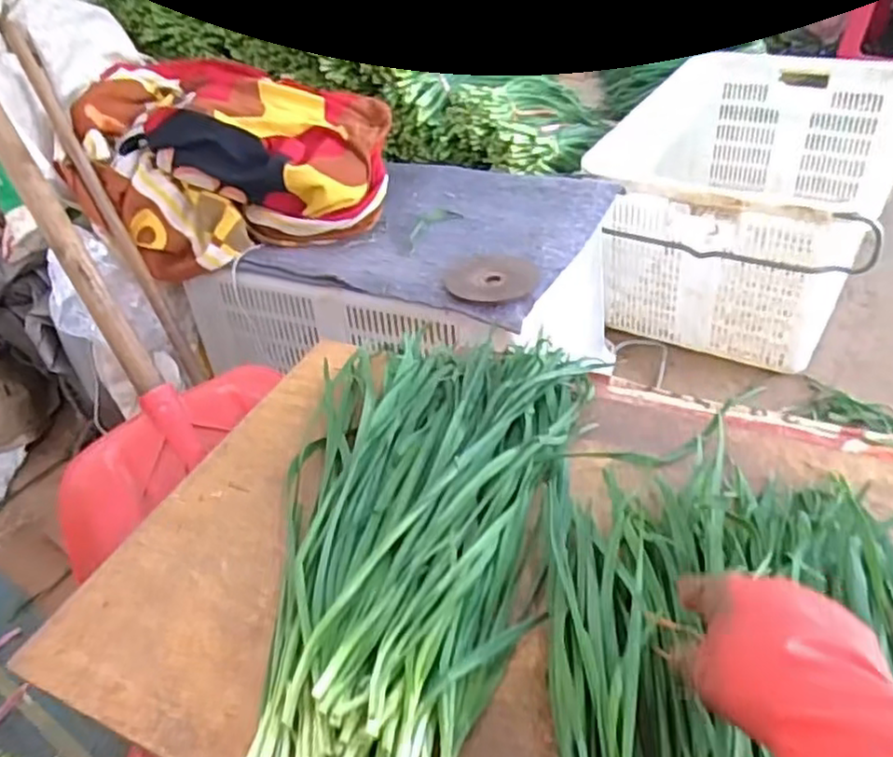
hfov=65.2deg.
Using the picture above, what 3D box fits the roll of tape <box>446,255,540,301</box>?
[{"bbox_3d":[0.060,-0.134,0.925,0.119,0.016,0.121,-4,40,4],"label":"roll of tape"}]

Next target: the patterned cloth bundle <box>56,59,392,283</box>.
[{"bbox_3d":[-0.353,-0.414,1.203,0.500,0.173,0.511,-7,40,1],"label":"patterned cloth bundle"}]

